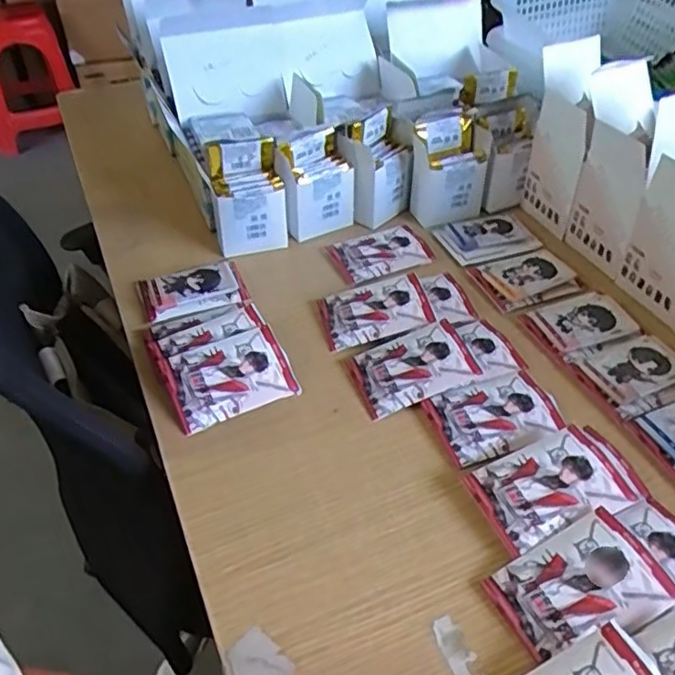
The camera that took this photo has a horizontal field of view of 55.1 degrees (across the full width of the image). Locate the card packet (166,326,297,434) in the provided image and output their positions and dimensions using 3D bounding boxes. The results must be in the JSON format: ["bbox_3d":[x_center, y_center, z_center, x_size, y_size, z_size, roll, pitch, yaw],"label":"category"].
[{"bbox_3d":[-0.093,0.032,0.557,0.099,0.008,0.074,-20,65,-16],"label":"card packet"}]

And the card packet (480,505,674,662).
[{"bbox_3d":[0.155,0.160,0.413,0.099,0.010,0.070,-28,46,-9],"label":"card packet"}]

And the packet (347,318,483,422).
[{"bbox_3d":[0.065,0.025,0.566,0.102,0.012,0.074,-22,48,-5],"label":"packet"}]

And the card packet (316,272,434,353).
[{"bbox_3d":[0.036,-0.026,0.626,0.103,0.013,0.075,-18,52,0],"label":"card packet"}]

